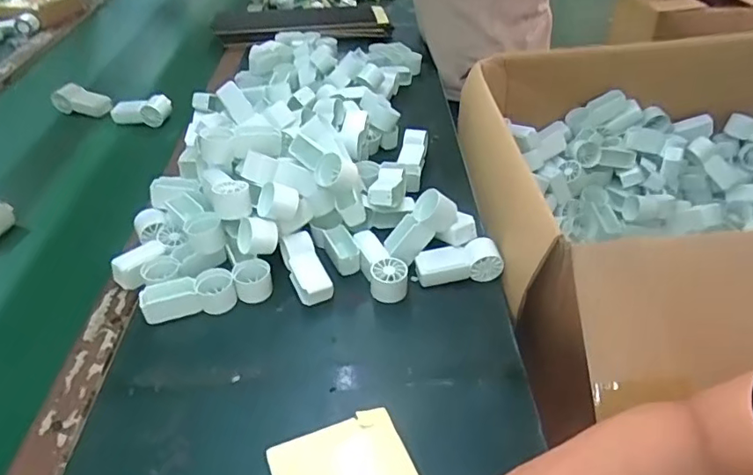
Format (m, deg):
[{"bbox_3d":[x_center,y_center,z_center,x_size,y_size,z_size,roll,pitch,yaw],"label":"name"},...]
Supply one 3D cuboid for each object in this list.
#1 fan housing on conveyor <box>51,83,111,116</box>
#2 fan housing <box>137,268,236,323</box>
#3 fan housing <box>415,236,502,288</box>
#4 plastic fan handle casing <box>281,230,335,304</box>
[{"bbox_3d":[-0.521,-0.245,0.971,0.112,0.035,0.047,13,41,18],"label":"fan housing on conveyor"},{"bbox_3d":[-0.196,0.061,0.573,0.093,0.034,0.038,-13,40,-13],"label":"fan housing"},{"bbox_3d":[0.090,0.027,0.603,0.091,0.042,0.032,-2,39,1],"label":"fan housing"},{"bbox_3d":[-0.078,0.034,0.603,0.036,0.030,0.088,-18,59,-19],"label":"plastic fan handle casing"}]

